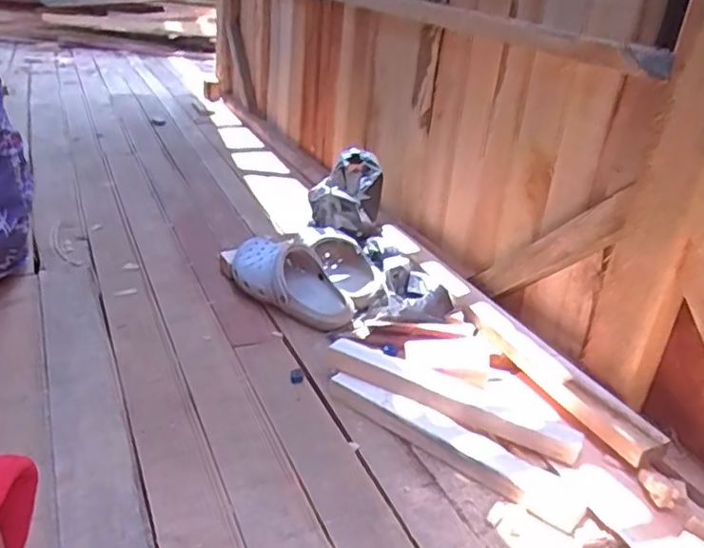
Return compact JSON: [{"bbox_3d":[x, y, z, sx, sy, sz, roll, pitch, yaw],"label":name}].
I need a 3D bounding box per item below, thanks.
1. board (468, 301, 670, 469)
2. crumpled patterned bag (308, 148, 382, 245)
[{"bbox_3d":[0.298,0.151,0.957,0.058,0.043,0.382,-7,30,-25],"label":"board"},{"bbox_3d":[-0.007,-0.170,1.316,0.142,0.152,0.107,10,27,7],"label":"crumpled patterned bag"}]

